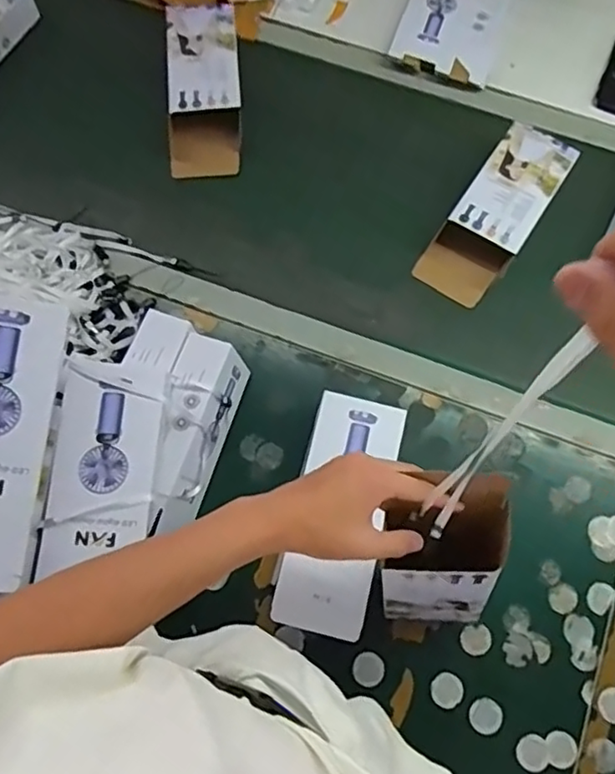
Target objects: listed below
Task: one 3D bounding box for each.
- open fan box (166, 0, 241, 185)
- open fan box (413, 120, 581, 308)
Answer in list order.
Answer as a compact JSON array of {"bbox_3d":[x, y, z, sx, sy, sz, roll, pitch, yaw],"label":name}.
[{"bbox_3d":[-0.143,-0.417,0.876,0.096,0.060,0.260,-2,71,-2],"label":"open fan box"},{"bbox_3d":[0.247,-0.226,0.814,0.097,0.044,0.250,34,74,10],"label":"open fan box"}]

